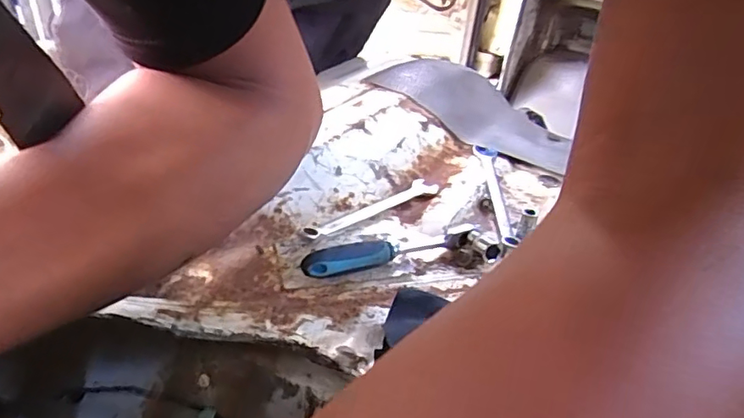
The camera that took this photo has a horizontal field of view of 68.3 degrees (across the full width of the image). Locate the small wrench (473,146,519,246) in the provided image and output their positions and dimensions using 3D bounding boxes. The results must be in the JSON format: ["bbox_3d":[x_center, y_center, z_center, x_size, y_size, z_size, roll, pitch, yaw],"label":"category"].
[{"bbox_3d":[0.107,-0.017,0.472,0.019,0.010,0.168,5,34,-3],"label":"small wrench"}]

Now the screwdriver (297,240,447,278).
[{"bbox_3d":[0.002,0.033,0.368,0.099,0.019,0.013,-10,37,-24],"label":"screwdriver"}]

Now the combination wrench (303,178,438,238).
[{"bbox_3d":[0.000,-0.001,0.429,0.132,0.007,0.023,-24,44,-38],"label":"combination wrench"}]

